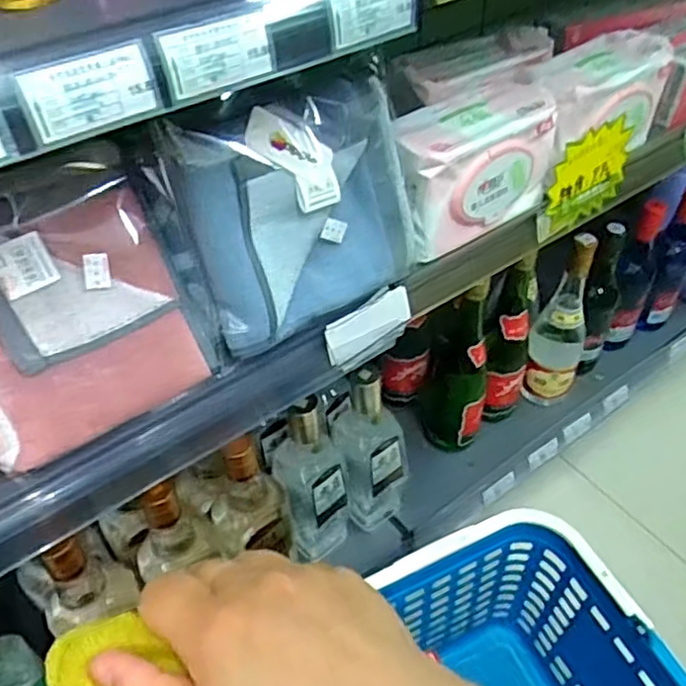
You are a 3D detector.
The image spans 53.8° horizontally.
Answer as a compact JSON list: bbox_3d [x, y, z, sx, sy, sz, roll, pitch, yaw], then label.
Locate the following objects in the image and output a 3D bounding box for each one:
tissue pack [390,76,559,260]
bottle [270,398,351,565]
[{"bbox_3d":[0.117,-0.170,0.628,0.195,0.096,0.091,-32,54,-27],"label":"tissue pack"},{"bbox_3d":[-0.028,0.154,0.733,0.081,0.245,0.053,-17,49,-16],"label":"bottle"}]

